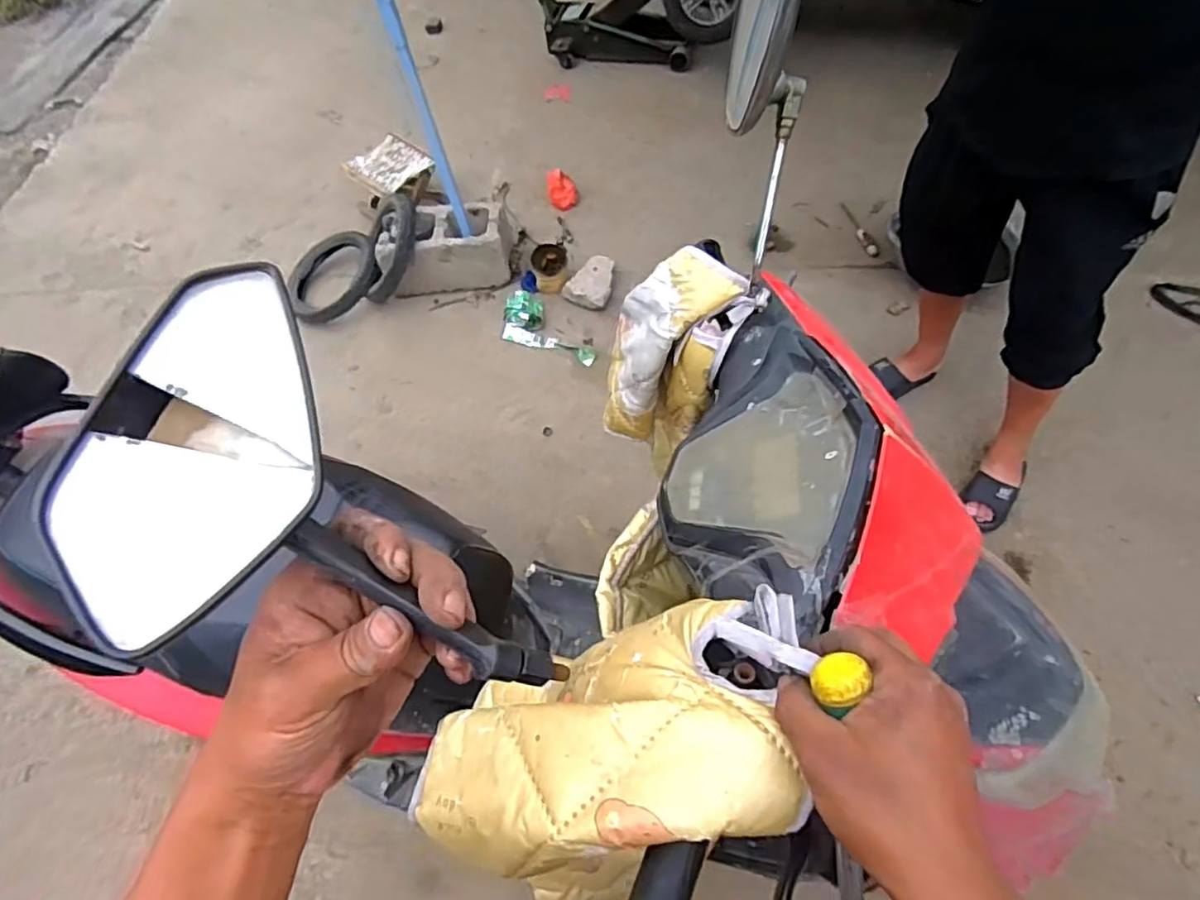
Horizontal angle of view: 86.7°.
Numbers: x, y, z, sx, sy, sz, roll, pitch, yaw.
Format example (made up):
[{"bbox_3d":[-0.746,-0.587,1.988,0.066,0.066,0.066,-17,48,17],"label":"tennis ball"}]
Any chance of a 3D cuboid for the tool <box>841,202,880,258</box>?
[{"bbox_3d":[0.673,-0.573,1.647,0.030,0.026,0.201,-13,59,-3],"label":"tool"}]

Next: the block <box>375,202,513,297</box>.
[{"bbox_3d":[-0.411,-0.552,1.733,0.348,0.147,0.186,-7,59,1],"label":"block"}]

